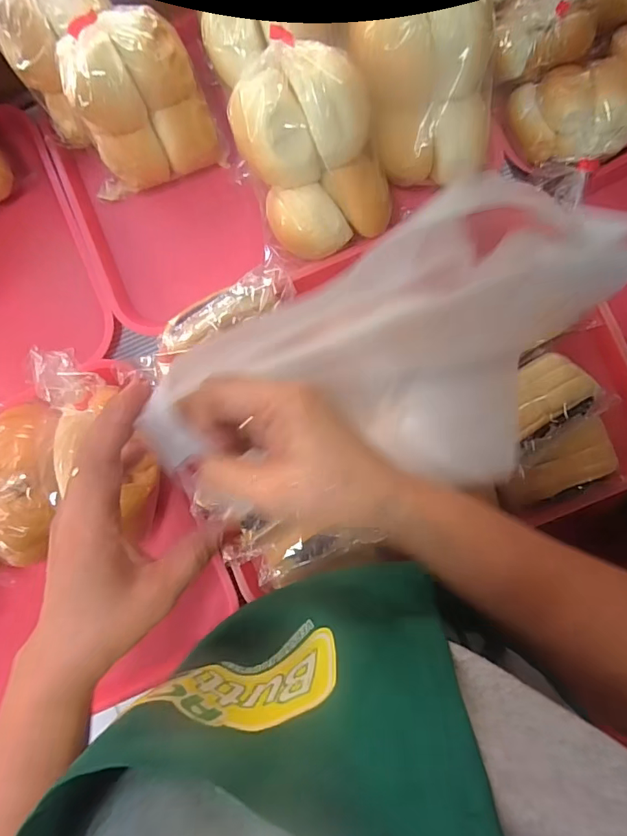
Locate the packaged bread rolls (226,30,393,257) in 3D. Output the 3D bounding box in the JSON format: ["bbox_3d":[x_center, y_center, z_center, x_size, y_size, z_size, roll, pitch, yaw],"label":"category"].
[{"bbox_3d":[-0.001,-0.217,0.399,0.107,0.166,0.065,-26,45,3],"label":"packaged bread rolls"}]

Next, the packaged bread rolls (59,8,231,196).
[{"bbox_3d":[-0.163,-0.274,0.436,0.128,0.124,0.078,-23,83,1],"label":"packaged bread rolls"}]

